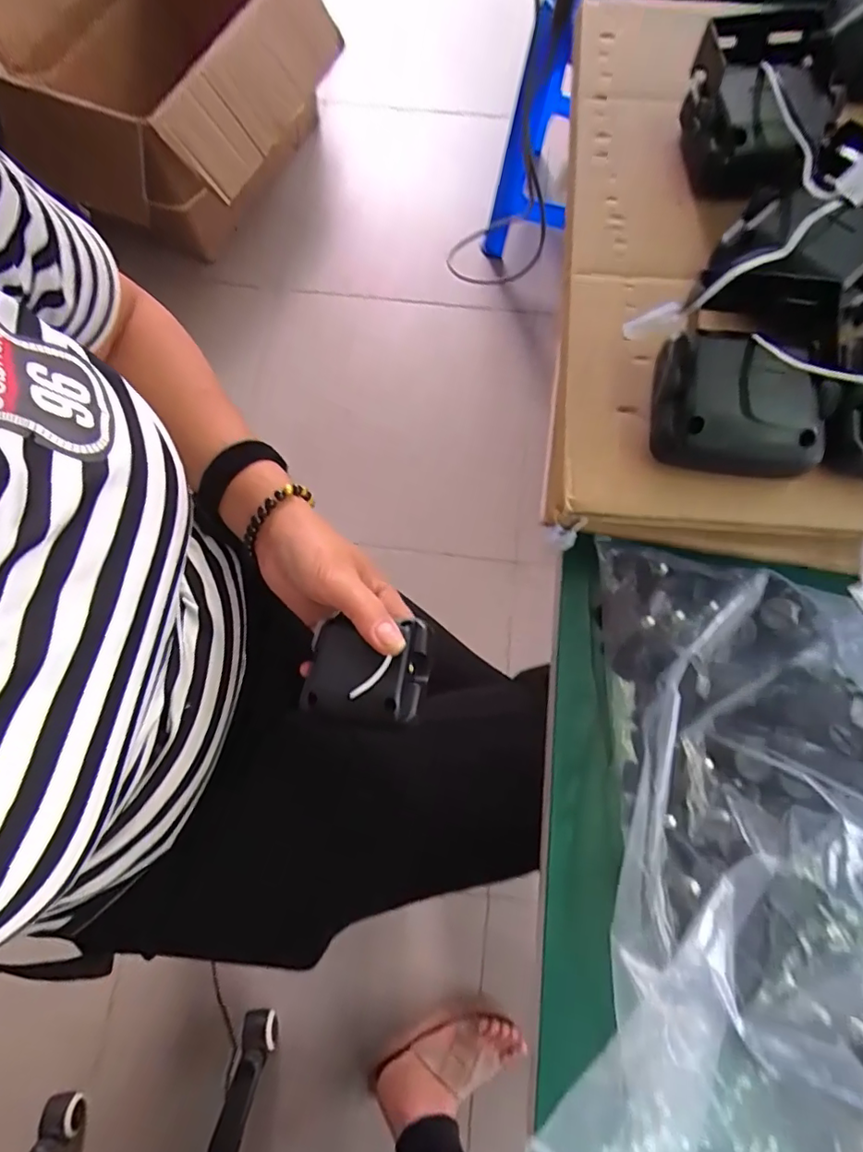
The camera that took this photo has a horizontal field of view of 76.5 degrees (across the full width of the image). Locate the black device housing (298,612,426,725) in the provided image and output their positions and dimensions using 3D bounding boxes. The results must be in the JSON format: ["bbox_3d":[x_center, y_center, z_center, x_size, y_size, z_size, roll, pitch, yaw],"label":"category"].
[{"bbox_3d":[-0.038,0.053,0.315,0.068,0.023,0.054,1,63,10],"label":"black device housing"}]

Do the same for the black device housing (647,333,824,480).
[{"bbox_3d":[0.139,-0.079,0.255,0.071,0.038,0.061,12,76,4],"label":"black device housing"}]

